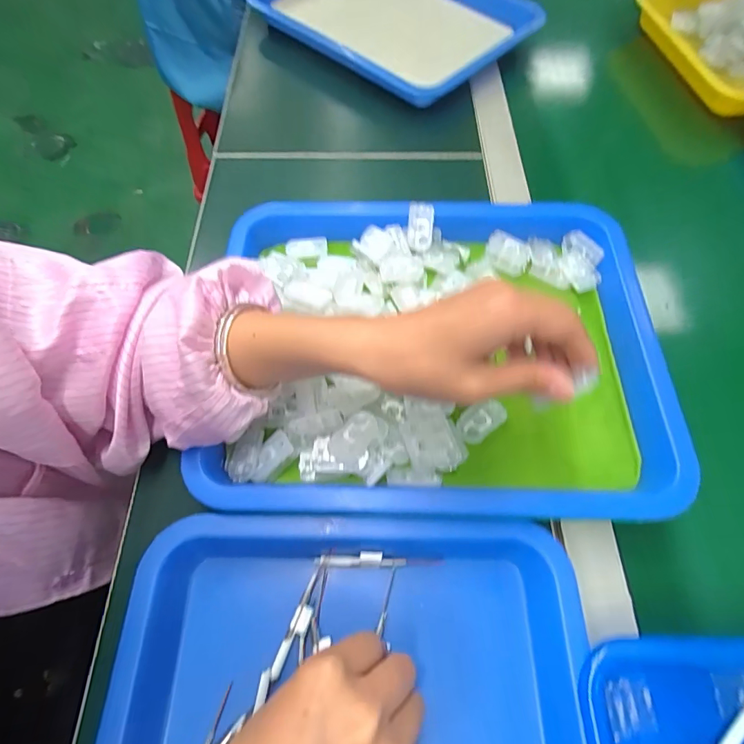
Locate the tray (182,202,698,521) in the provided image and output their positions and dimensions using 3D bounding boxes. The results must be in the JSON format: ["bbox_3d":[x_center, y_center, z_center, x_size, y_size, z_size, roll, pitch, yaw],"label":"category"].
[{"bbox_3d":[0.056,-0.022,0.331,0.338,0.053,0.258,1,63,0],"label":"tray"}]

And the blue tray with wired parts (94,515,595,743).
[{"bbox_3d":[-0.016,0.249,0.210,0.275,0.040,0.334,1,63,0],"label":"blue tray with wired parts"}]

